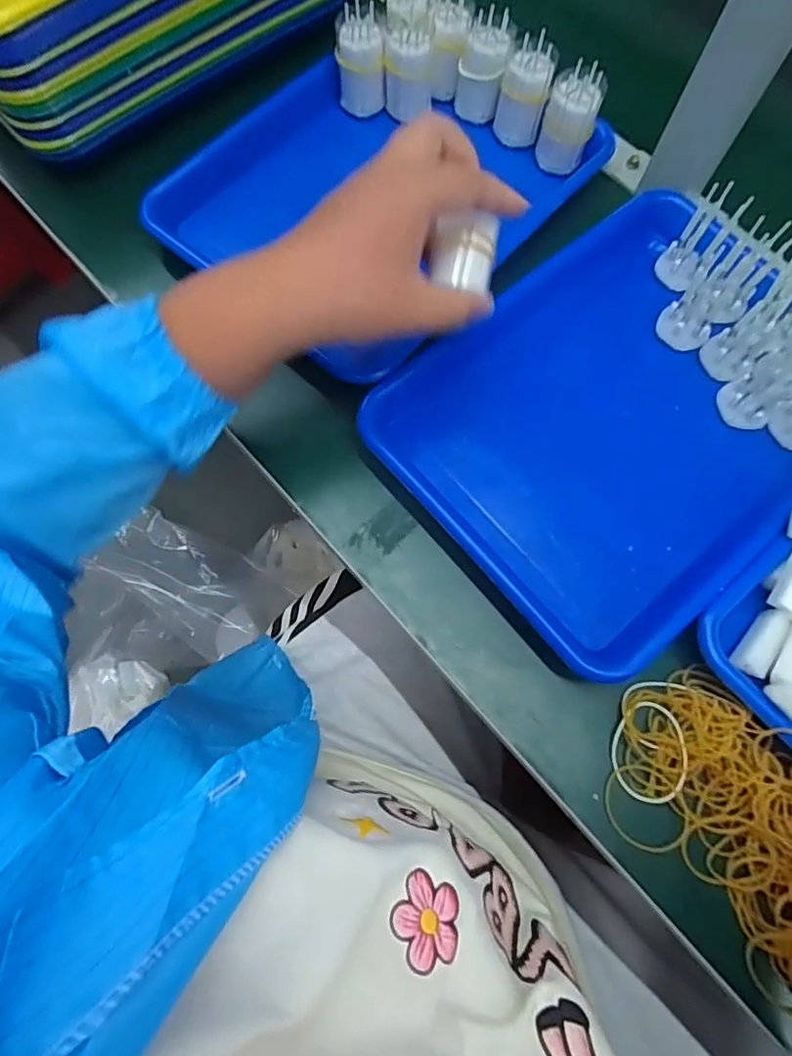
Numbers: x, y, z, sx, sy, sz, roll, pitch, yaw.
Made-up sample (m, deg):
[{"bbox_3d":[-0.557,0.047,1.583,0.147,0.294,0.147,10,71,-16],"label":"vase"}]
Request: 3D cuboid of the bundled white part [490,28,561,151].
[{"bbox_3d":[0.104,-0.353,0.446,0.038,0.065,0.033,11,72,2],"label":"bundled white part"}]

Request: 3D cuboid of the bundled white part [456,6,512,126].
[{"bbox_3d":[0.071,-0.378,0.453,0.038,0.066,0.033,11,72,2],"label":"bundled white part"}]

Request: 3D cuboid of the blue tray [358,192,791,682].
[{"bbox_3d":[0.160,-0.076,0.399,0.309,0.041,0.249,-40,77,-13],"label":"blue tray"}]

